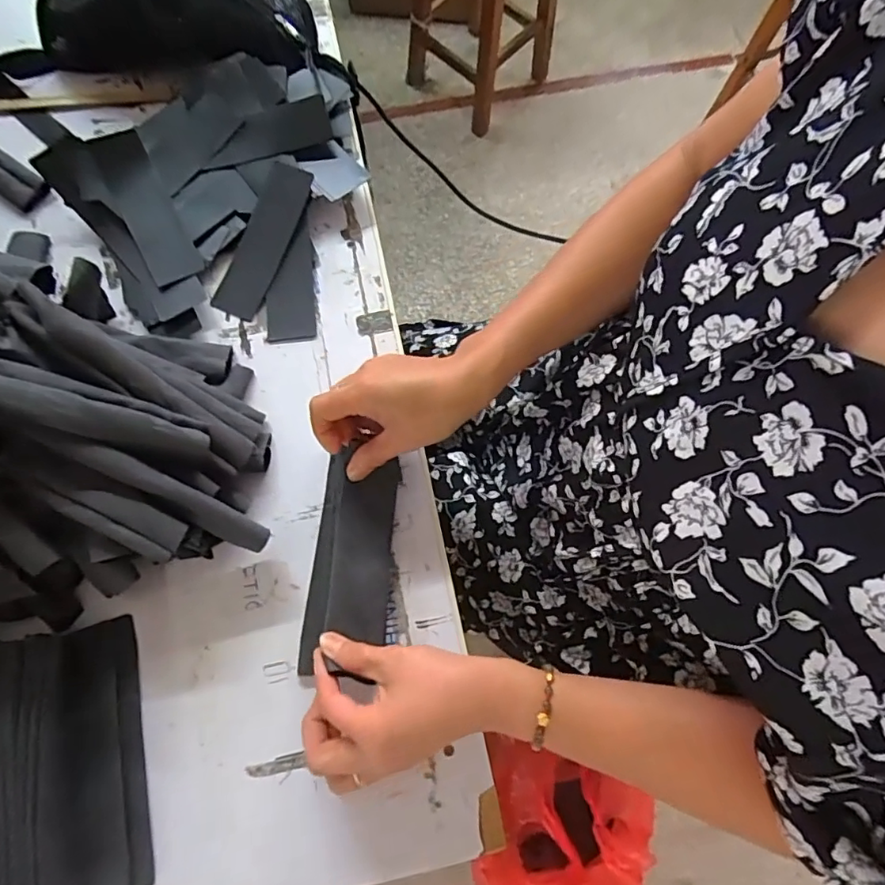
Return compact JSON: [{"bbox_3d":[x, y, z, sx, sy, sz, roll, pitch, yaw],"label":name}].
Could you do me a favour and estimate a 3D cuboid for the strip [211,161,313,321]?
[{"bbox_3d":[-0.169,-0.189,0.514,0.044,0.010,0.149,22,88,-1],"label":"strip"}]

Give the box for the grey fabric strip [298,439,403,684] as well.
[{"bbox_3d":[-0.072,0.095,0.436,0.067,0.032,0.166,10,81,1],"label":"grey fabric strip"}]

